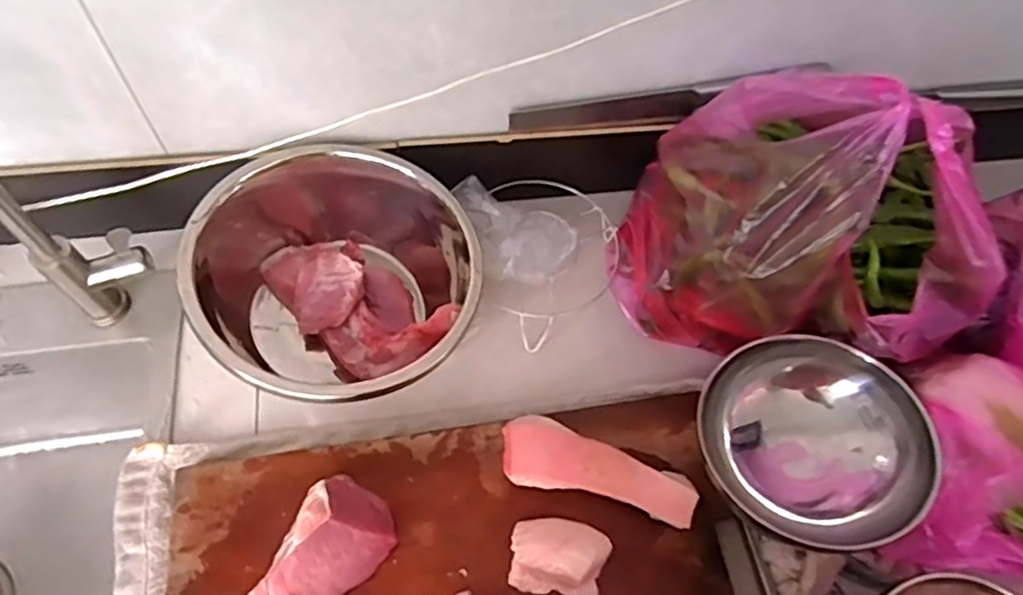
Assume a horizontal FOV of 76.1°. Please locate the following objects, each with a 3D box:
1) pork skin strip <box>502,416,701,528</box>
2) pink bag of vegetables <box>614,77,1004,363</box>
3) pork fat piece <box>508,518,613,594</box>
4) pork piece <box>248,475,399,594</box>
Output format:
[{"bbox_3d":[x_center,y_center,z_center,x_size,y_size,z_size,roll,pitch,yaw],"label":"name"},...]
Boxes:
[{"bbox_3d":[0.068,0.140,0.527,0.153,0.030,0.051,14,60,3],"label":"pork skin strip"},{"bbox_3d":[0.237,-0.058,0.516,0.264,0.232,0.156,15,61,4],"label":"pink bag of vegetables"},{"bbox_3d":[0.037,0.197,0.496,0.073,0.034,0.052,7,60,0],"label":"pork fat piece"},{"bbox_3d":[-0.139,0.193,0.473,0.072,0.040,0.125,29,62,11],"label":"pork piece"}]

